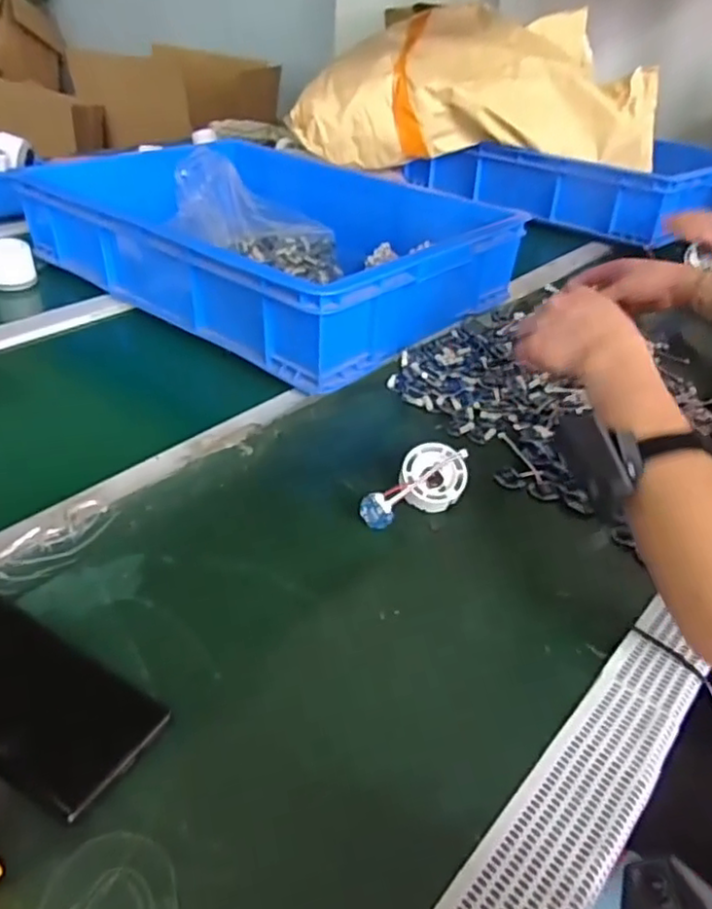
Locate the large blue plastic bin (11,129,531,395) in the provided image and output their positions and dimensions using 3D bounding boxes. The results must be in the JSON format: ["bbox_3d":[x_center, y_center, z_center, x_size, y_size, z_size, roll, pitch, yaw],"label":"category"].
[{"bbox_3d":[-0.104,-0.301,0.905,0.554,0.136,0.442,31,44,28],"label":"large blue plastic bin"}]

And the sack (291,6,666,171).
[{"bbox_3d":[0.234,-0.673,1.242,0.654,0.259,0.293,12,37,9],"label":"sack"}]

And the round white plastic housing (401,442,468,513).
[{"bbox_3d":[0.066,0.018,0.555,0.054,0.021,0.056,1,78,-4],"label":"round white plastic housing"}]

